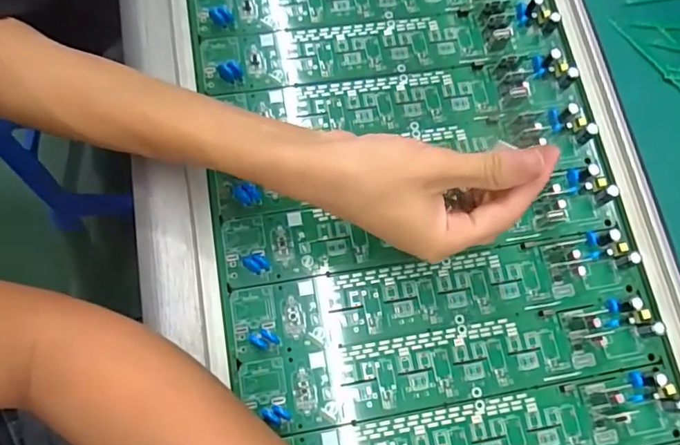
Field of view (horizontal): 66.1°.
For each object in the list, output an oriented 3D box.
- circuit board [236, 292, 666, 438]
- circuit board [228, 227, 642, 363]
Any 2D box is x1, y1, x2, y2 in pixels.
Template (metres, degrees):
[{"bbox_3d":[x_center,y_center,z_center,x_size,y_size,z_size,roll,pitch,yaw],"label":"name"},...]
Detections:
[{"bbox_3d":[0.076,0.093,0.343,0.269,0.017,0.047,-9,79,-4],"label":"circuit board"},{"bbox_3d":[0.065,0.048,0.353,0.270,0.015,0.048,-10,79,-4],"label":"circuit board"}]

